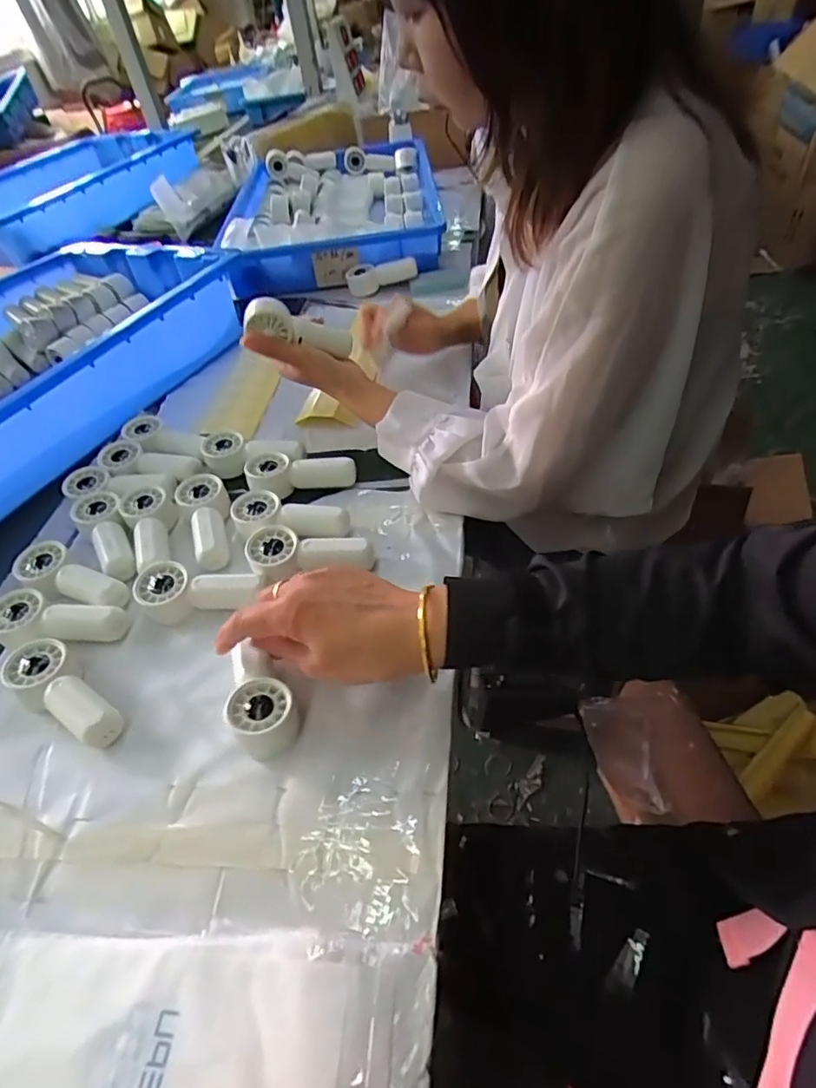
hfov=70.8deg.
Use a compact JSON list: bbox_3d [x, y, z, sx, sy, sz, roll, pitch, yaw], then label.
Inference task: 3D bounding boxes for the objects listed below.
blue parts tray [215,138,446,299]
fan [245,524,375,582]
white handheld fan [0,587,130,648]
[{"bbox_3d":[-0.146,-0.637,1.082,0.381,0.094,0.586,-8,46,4],"label":"blue parts tray"},{"bbox_3d":[-0.087,0.012,0.510,0.110,0.032,0.048,1,47,8],"label":"fan"},{"bbox_3d":[-0.300,0.069,0.490,0.113,0.029,0.046,5,48,12],"label":"white handheld fan"}]

